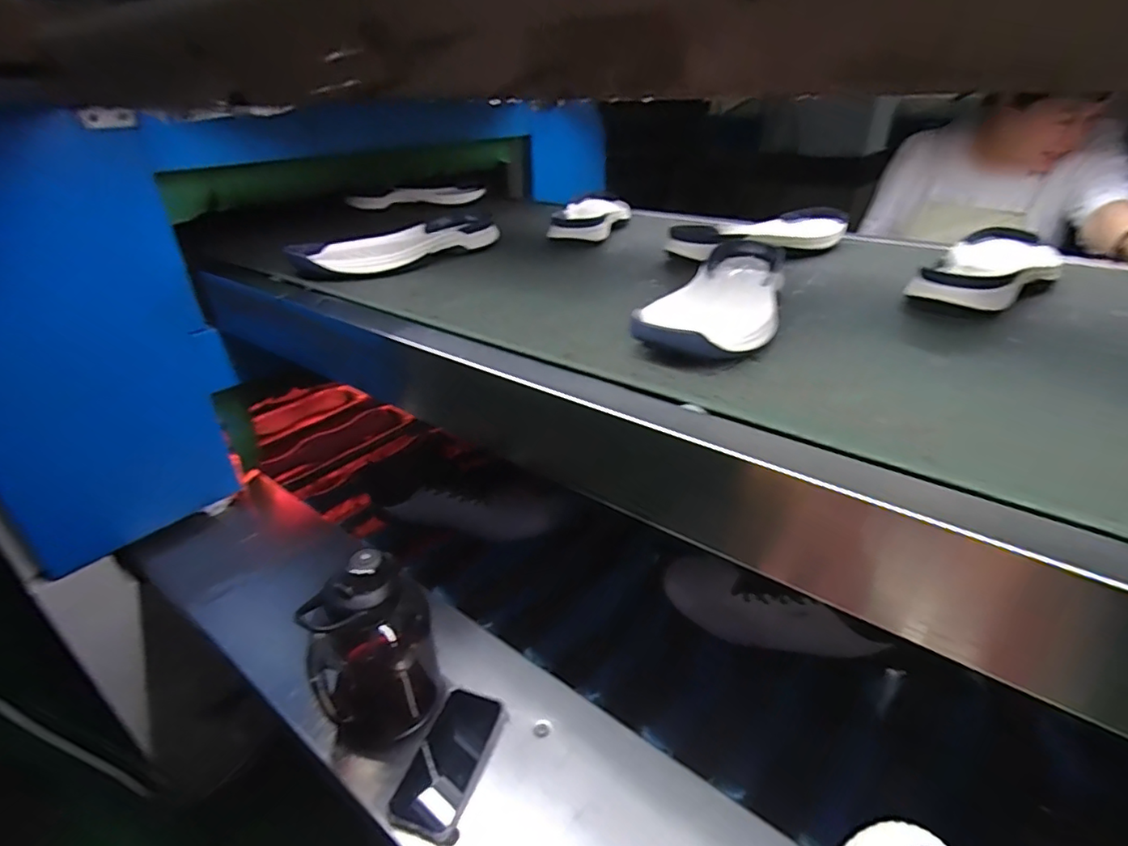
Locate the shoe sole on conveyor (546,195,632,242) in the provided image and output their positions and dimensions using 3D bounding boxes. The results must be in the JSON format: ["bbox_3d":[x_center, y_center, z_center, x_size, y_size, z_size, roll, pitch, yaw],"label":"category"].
[{"bbox_3d":[0.061,-0.409,1.102,0.126,0.038,0.317,2,30,9],"label":"shoe sole on conveyor"}]

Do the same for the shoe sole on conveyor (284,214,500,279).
[{"bbox_3d":[-0.259,-0.291,0.902,0.336,0.049,0.122,-26,37,-34],"label":"shoe sole on conveyor"}]

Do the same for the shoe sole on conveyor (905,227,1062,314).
[{"bbox_3d":[0.565,-0.204,0.736,0.117,0.037,0.317,23,39,38],"label":"shoe sole on conveyor"}]

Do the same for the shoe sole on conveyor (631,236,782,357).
[{"bbox_3d":[0.180,-0.144,0.638,0.129,0.045,0.354,10,33,22],"label":"shoe sole on conveyor"}]

